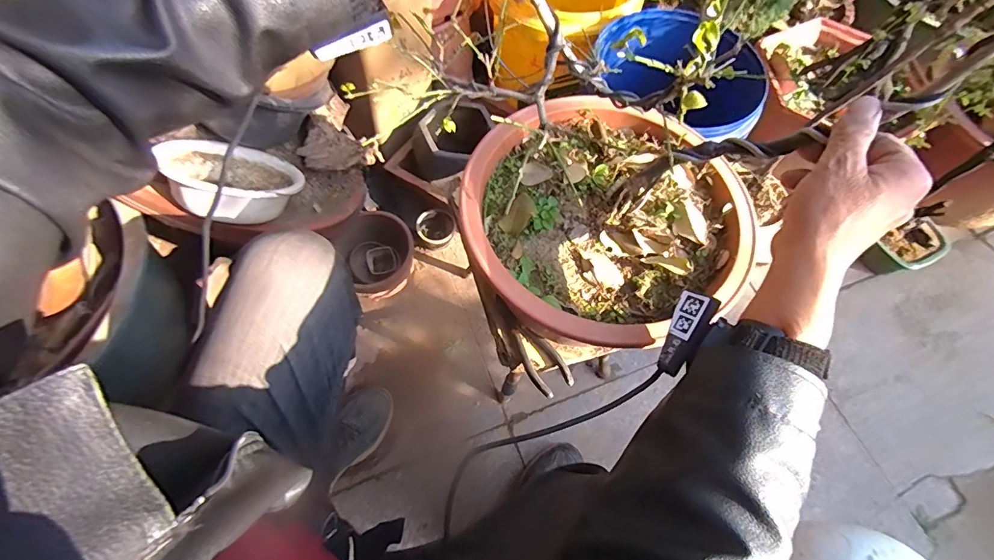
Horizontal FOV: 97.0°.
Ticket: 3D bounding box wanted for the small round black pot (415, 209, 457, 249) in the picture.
[{"bbox_3d":[-0.134,-0.108,0.983,0.086,0.066,0.079,1,64,-2],"label":"small round black pot"}]

